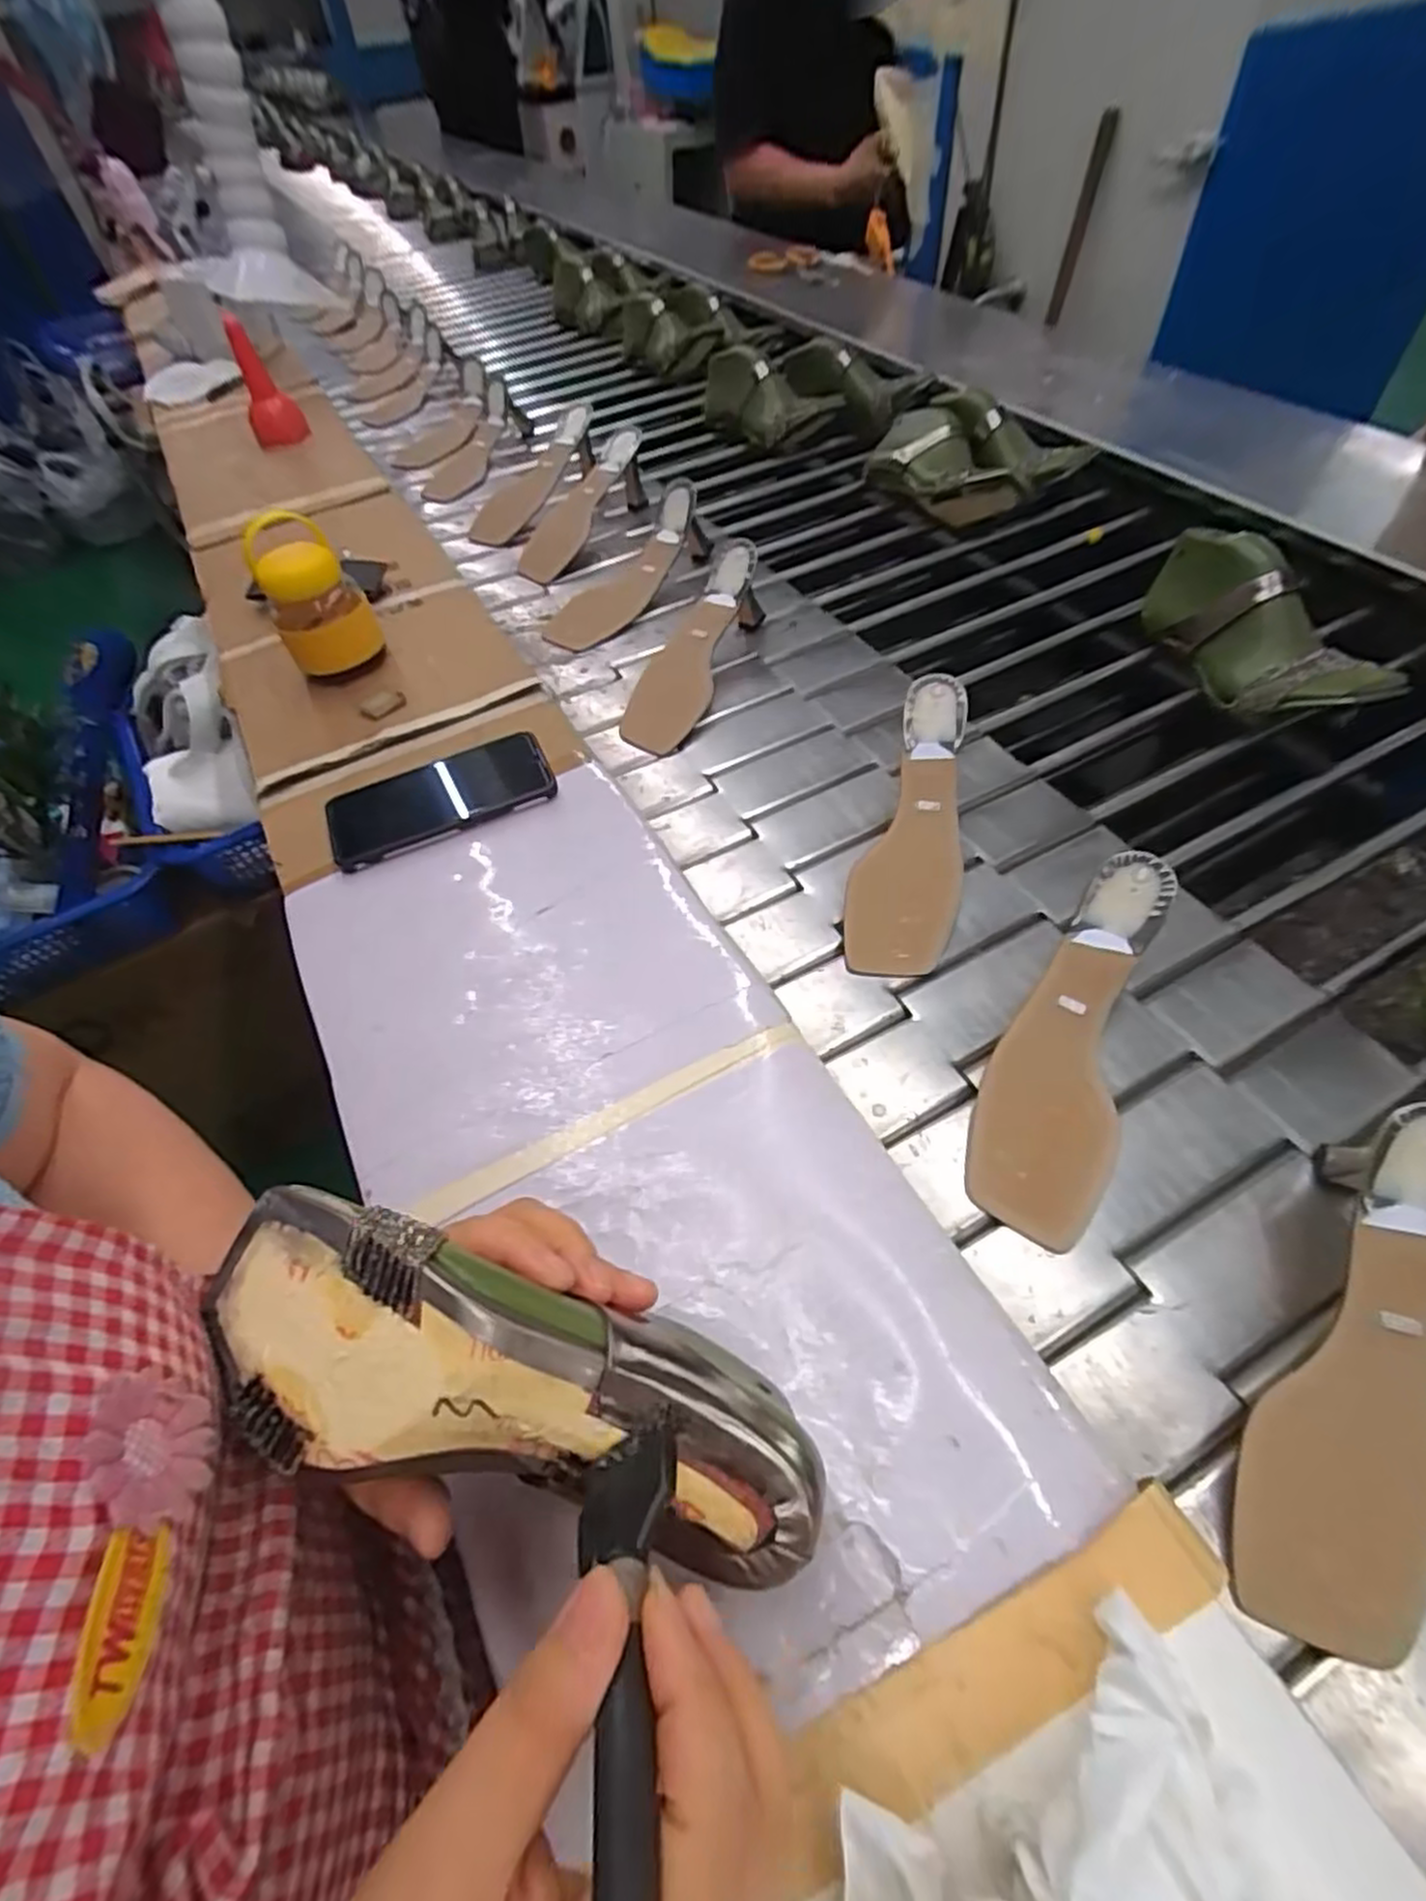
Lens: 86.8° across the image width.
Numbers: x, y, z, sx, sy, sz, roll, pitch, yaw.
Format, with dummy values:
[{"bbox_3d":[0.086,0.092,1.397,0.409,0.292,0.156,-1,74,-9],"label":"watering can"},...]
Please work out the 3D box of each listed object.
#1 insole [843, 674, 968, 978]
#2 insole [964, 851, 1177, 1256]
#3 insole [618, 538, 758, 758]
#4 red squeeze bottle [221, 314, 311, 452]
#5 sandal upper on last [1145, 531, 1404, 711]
[{"bbox_3d":[0.144,-0.089,0.536,0.070,0.021,0.227,10,75,13],"label":"insole"},{"bbox_3d":[0.207,0.052,0.434,0.072,0.028,0.222,19,79,19],"label":"insole"},{"bbox_3d":[-0.024,-0.278,0.695,0.077,0.029,0.225,21,81,20],"label":"insole"},{"bbox_3d":[-0.595,-0.743,0.992,0.068,0.135,0.066,-25,54,-13],"label":"red squeeze bottle"},{"bbox_3d":[0.450,-0.261,0.626,0.080,0.094,0.212,-13,54,-4],"label":"sandal upper on last"}]

